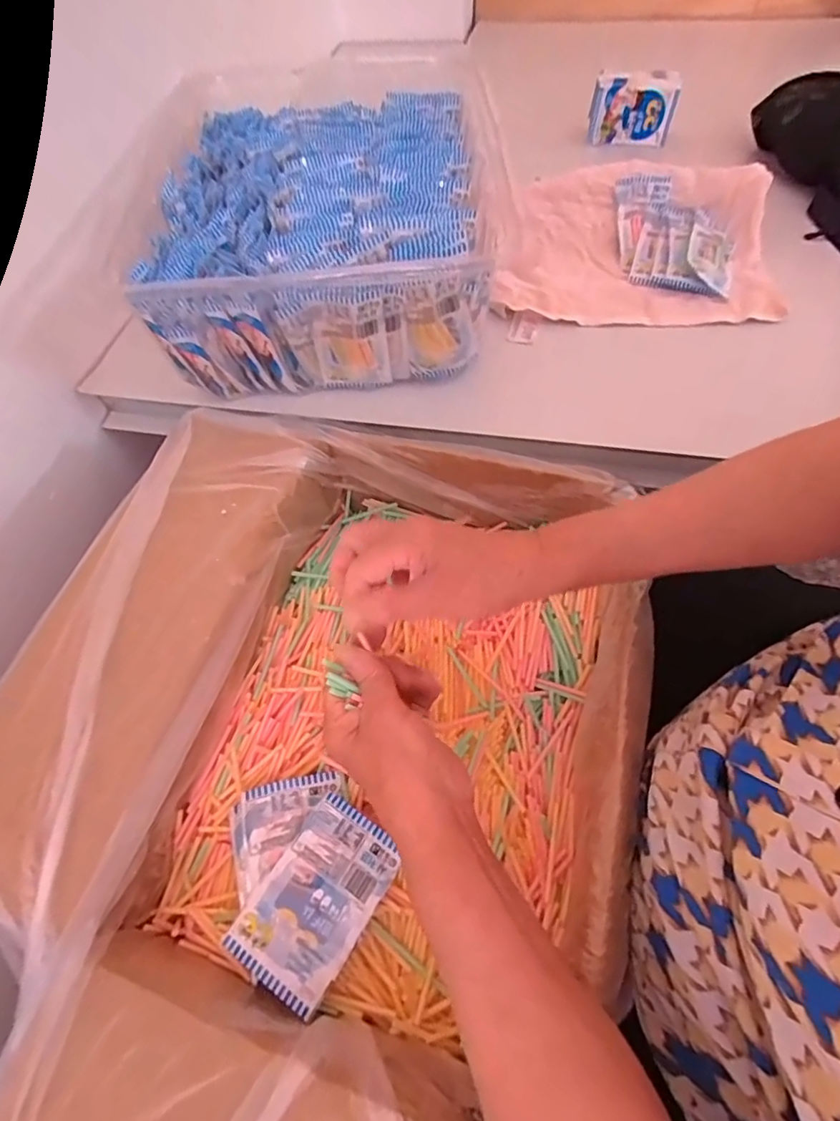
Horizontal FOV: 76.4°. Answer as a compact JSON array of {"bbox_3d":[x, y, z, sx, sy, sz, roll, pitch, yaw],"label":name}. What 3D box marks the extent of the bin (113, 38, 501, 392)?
[{"bbox_3d":[-0.094,-0.367,0.570,0.331,0.114,0.441,-7,58,-1],"label":"bin"}]

